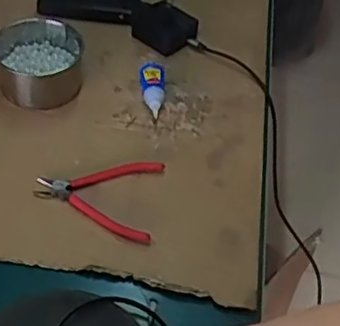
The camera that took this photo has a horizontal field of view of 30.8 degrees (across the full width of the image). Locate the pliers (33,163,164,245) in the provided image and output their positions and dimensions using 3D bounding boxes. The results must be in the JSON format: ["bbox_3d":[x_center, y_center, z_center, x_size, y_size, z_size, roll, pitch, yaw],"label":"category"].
[{"bbox_3d":[-0.090,0.040,0.744,0.148,0.021,0.117,7,48,1],"label":"pliers"}]

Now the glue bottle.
[{"bbox_3d":[-0.025,-0.106,0.875,0.035,0.021,0.109,2,48,-4],"label":"glue bottle"}]

